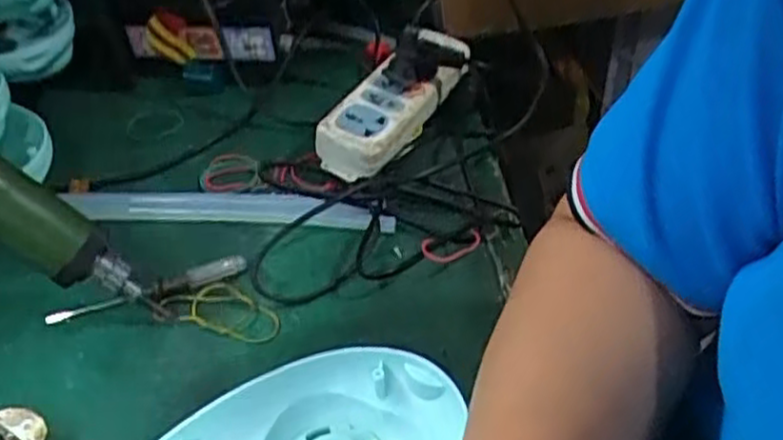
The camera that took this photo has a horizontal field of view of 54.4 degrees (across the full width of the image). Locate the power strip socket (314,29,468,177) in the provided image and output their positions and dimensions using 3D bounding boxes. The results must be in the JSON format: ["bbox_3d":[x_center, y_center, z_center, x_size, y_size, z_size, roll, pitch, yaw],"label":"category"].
[{"bbox_3d":[0.005,-0.087,0.595,0.049,0.053,0.158,24,49,28],"label":"power strip socket"}]

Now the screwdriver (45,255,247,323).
[{"bbox_3d":[-0.161,0.047,0.503,0.129,0.010,0.016,-16,44,-15],"label":"screwdriver"}]

